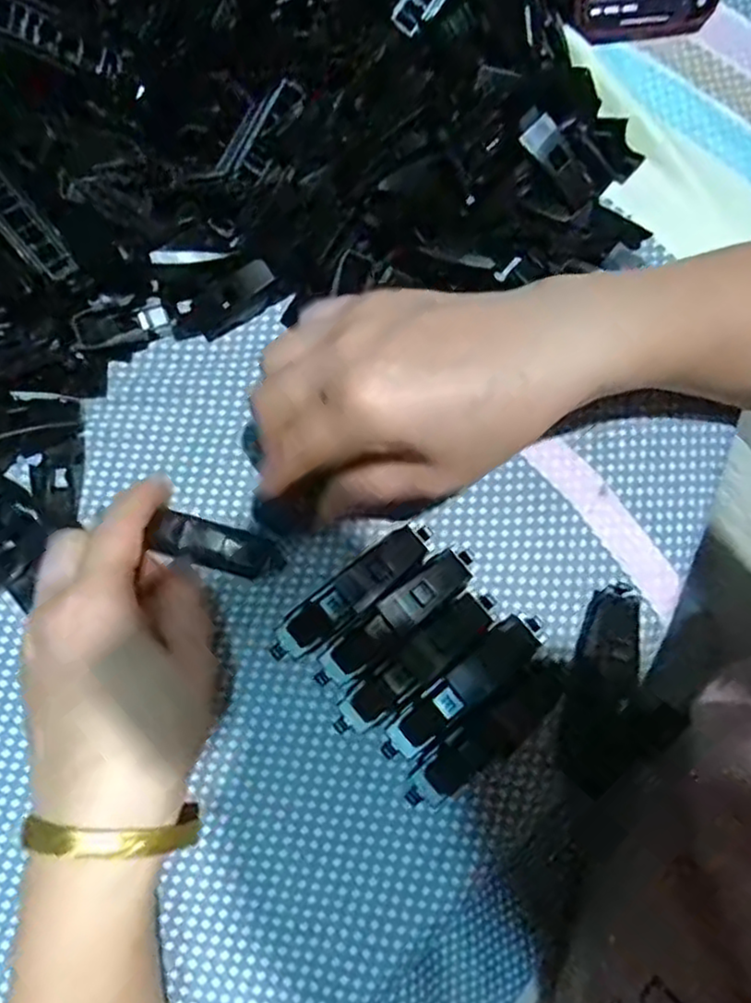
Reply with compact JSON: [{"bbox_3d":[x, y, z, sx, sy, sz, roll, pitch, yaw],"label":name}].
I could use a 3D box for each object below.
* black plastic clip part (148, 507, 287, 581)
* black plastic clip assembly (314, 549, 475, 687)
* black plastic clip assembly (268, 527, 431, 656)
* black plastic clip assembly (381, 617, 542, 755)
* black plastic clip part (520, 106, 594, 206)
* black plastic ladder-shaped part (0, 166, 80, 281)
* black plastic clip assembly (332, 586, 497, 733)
[{"bbox_3d":[-0.067,0.020,0.302,0.053,0.011,0.019,18,80,5],"label":"black plastic clip part"},{"bbox_3d":[0.009,0.047,0.292,0.080,0.019,0.019,-40,82,-7],"label":"black plastic clip assembly"},{"bbox_3d":[-0.009,0.038,0.295,0.082,0.016,0.018,-38,82,-7],"label":"black plastic clip assembly"},{"bbox_3d":[0.037,0.075,0.292,0.083,0.009,0.018,-37,82,-7],"label":"black plastic clip assembly"},{"bbox_3d":[0.082,-0.155,0.319,0.046,0.010,0.021,43,81,-18],"label":"black plastic clip part"},{"bbox_3d":[-0.150,-0.121,0.284,0.018,0.006,0.068,-42,107,-8],"label":"black plastic ladder-shaped part"},{"bbox_3d":[0.017,0.067,0.293,0.082,0.009,0.019,-40,82,-7],"label":"black plastic clip assembly"}]

